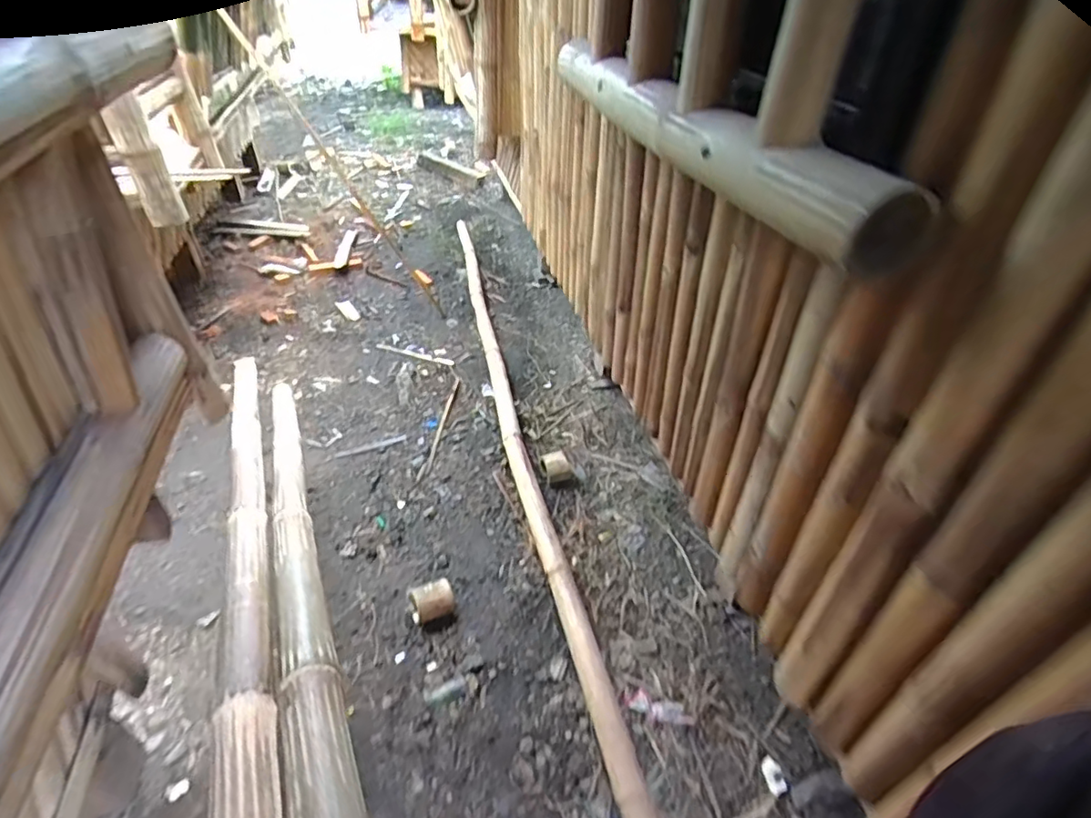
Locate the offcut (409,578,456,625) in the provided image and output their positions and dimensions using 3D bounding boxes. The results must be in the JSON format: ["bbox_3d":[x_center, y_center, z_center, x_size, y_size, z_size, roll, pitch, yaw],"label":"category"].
[{"bbox_3d":[-0.302,0.507,1.512,0.116,0.078,0.095,-20,44,-23],"label":"offcut"}]

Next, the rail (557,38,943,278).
[{"bbox_3d":[0.158,-0.343,0.669,0.078,0.064,0.718,-8,41,-11],"label":"rail"}]

